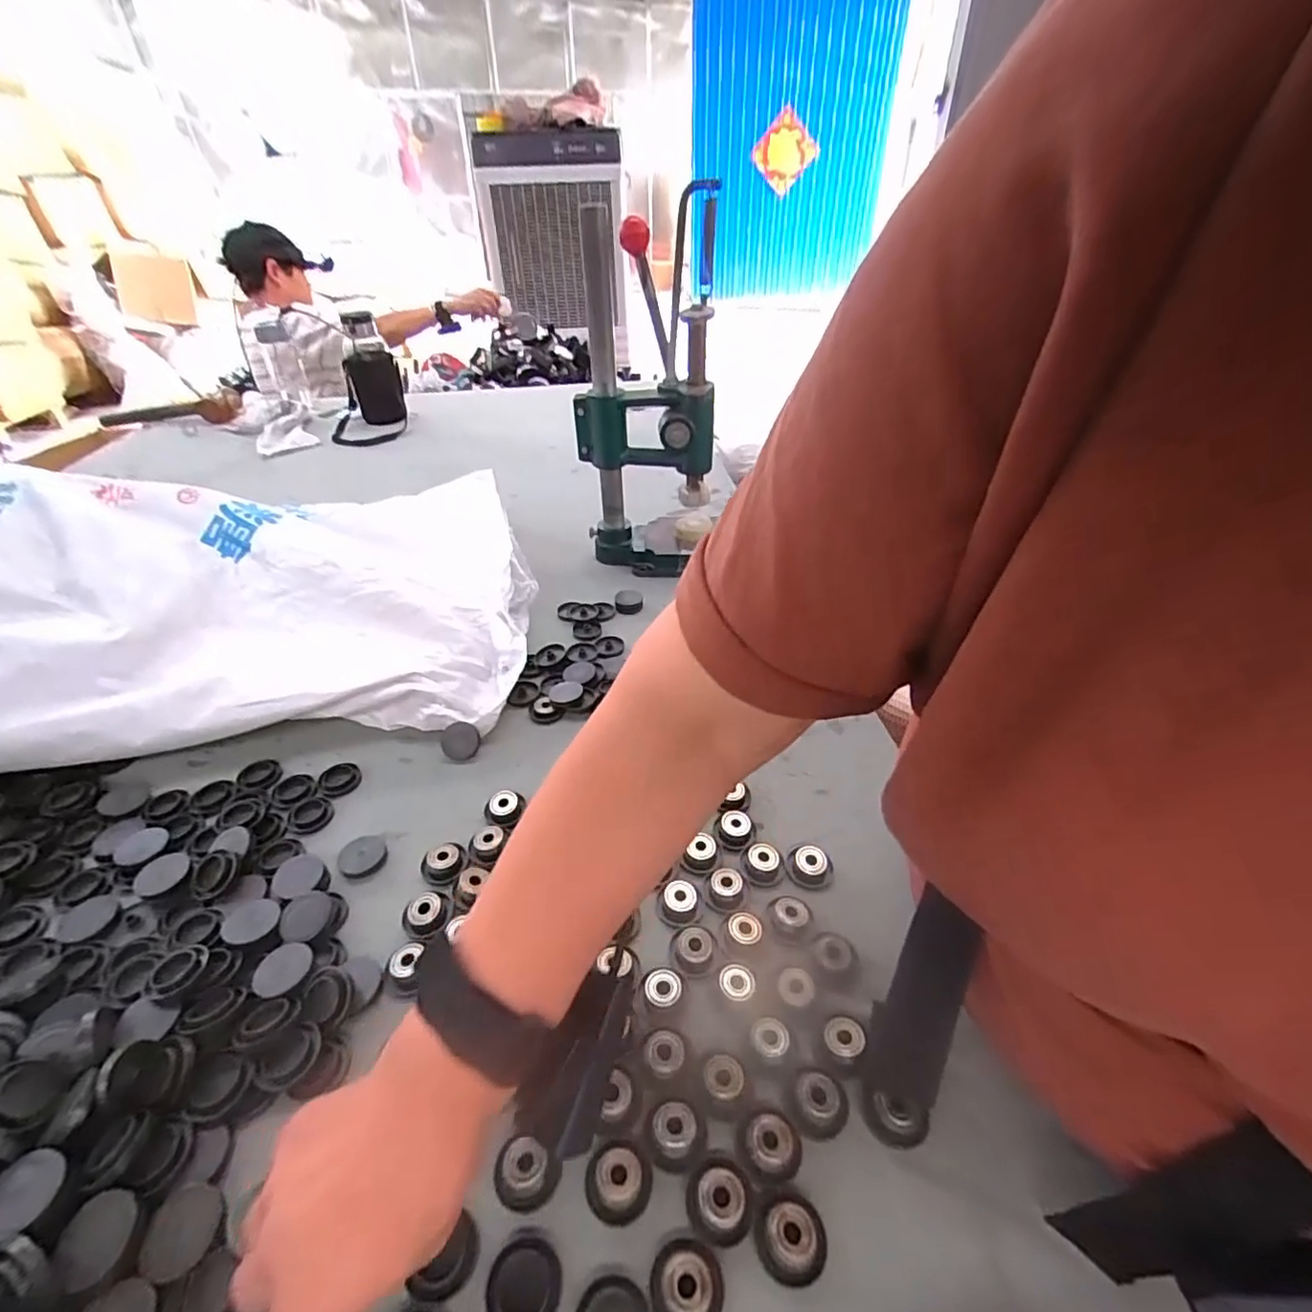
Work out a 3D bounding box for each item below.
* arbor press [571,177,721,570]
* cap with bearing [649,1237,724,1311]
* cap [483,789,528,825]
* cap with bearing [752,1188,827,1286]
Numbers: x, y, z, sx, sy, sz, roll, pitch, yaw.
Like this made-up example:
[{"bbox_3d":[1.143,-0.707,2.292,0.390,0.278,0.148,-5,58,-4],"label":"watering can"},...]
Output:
[{"bbox_3d":[-0.018,-0.302,0.728,0.156,0.375,0.179,-5,38,-5],"label":"arbor press"},{"bbox_3d":[0.013,0.275,0.264,0.031,0.011,0.031,0,36,0],"label":"cap with bearing"},{"bbox_3d":[-0.121,0.119,0.473,0.032,0.013,0.035,0,36,0],"label":"cap"},{"bbox_3d":[0.061,0.266,0.277,0.031,0.015,0.032,0,36,0],"label":"cap with bearing"}]

